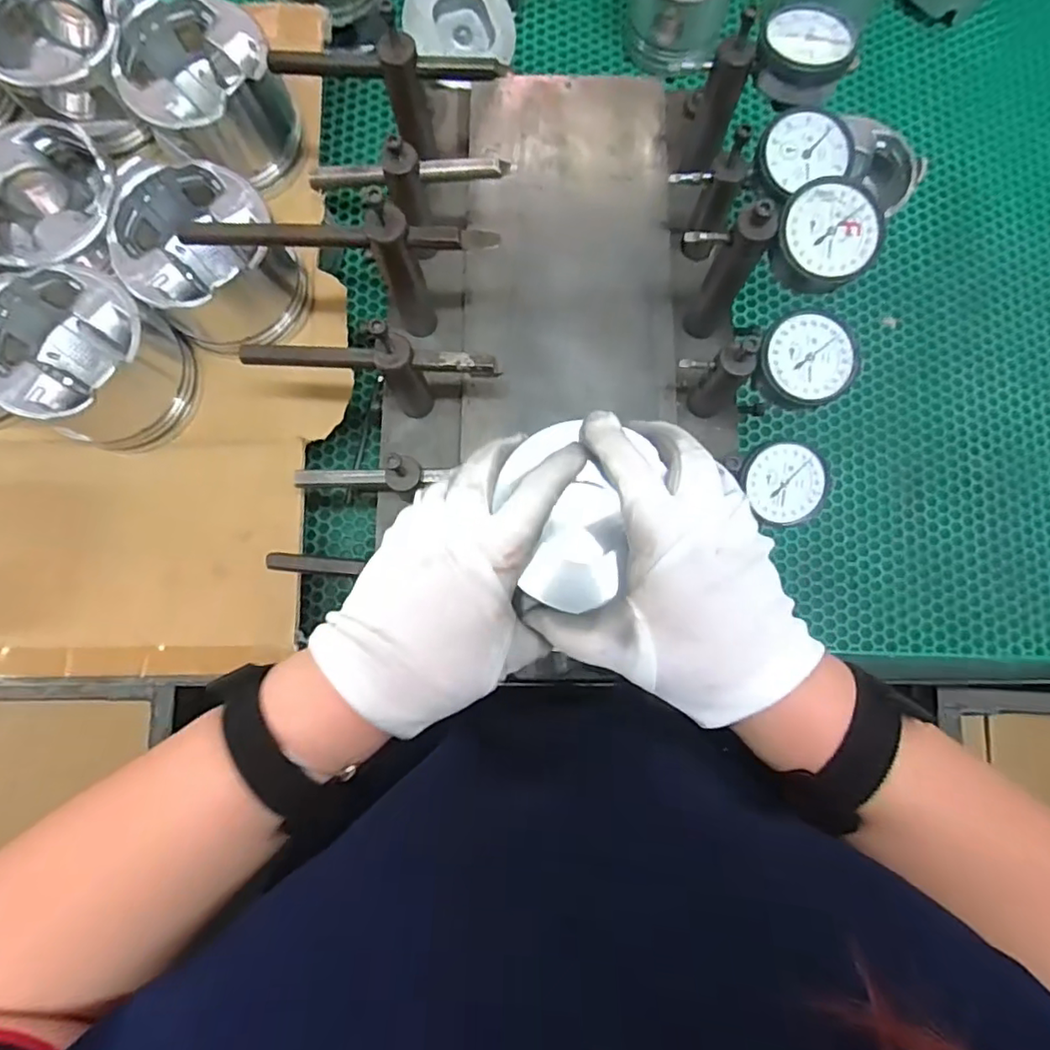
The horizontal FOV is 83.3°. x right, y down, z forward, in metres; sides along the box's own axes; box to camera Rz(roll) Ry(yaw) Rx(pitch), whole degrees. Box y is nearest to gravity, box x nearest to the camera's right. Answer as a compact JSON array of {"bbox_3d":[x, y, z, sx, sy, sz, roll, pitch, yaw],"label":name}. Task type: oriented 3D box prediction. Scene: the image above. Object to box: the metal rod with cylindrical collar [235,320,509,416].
[{"bbox_3d":[-0.092,-0.095,0.371,0.147,0.100,0.019,7,82,-1],"label":"metal rod with cylindrical collar"}]

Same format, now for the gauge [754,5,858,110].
[{"bbox_3d":[0.164,-0.280,0.348,0.051,0.024,0.048,17,82,1],"label":"gauge"}]

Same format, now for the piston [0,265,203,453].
[{"bbox_3d":[-0.287,-0.106,0.398,0.098,0.080,0.094,0,82,-2],"label":"piston"}]

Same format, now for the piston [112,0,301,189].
[{"bbox_3d":[-0.225,-0.307,0.425,0.101,0.067,0.109,-38,85,-7],"label":"piston"}]

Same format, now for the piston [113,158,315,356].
[{"bbox_3d":[-0.213,-0.177,0.404,0.100,0.071,0.095,38,82,4],"label":"piston"}]

